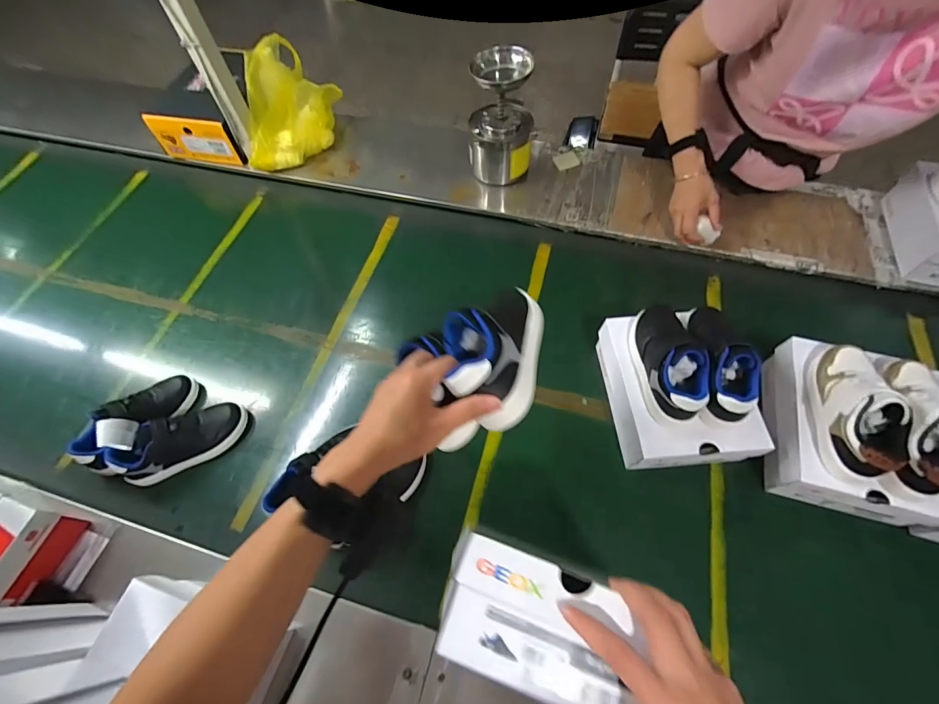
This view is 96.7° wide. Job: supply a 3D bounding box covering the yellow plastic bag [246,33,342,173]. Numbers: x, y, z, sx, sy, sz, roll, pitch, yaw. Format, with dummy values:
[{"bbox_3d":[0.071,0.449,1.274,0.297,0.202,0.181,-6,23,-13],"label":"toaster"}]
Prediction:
[{"bbox_3d":[-0.421,-0.585,0.993,0.156,0.189,0.285,3,61,4],"label":"yellow plastic bag"}]

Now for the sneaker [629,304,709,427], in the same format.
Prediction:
[{"bbox_3d":[0.297,0.006,0.611,0.080,0.085,0.181,1,61,3],"label":"sneaker"}]

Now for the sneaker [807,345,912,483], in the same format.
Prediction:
[{"bbox_3d":[0.532,0.067,0.571,0.092,0.085,0.194,6,62,5],"label":"sneaker"}]

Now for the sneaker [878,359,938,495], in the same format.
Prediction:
[{"bbox_3d":[0.609,0.086,0.552,0.080,0.079,0.196,16,63,11],"label":"sneaker"}]

